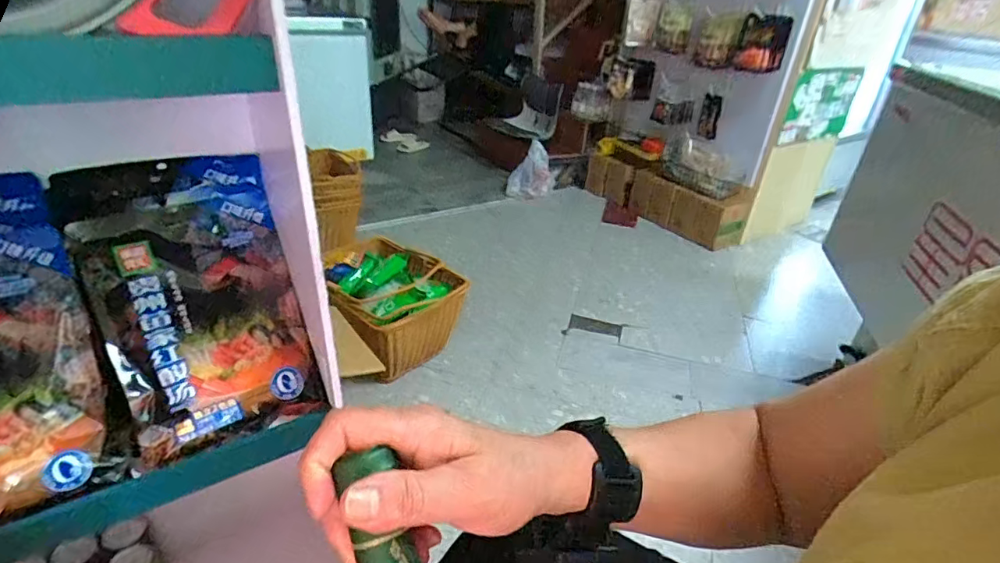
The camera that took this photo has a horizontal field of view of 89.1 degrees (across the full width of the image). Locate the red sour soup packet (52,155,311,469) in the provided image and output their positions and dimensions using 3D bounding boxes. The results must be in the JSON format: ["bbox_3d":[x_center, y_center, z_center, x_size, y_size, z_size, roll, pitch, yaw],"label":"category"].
[{"bbox_3d":[-0.316,0.012,0.536,0.180,0.288,0.030,-17,-5,-31],"label":"red sour soup packet"}]

